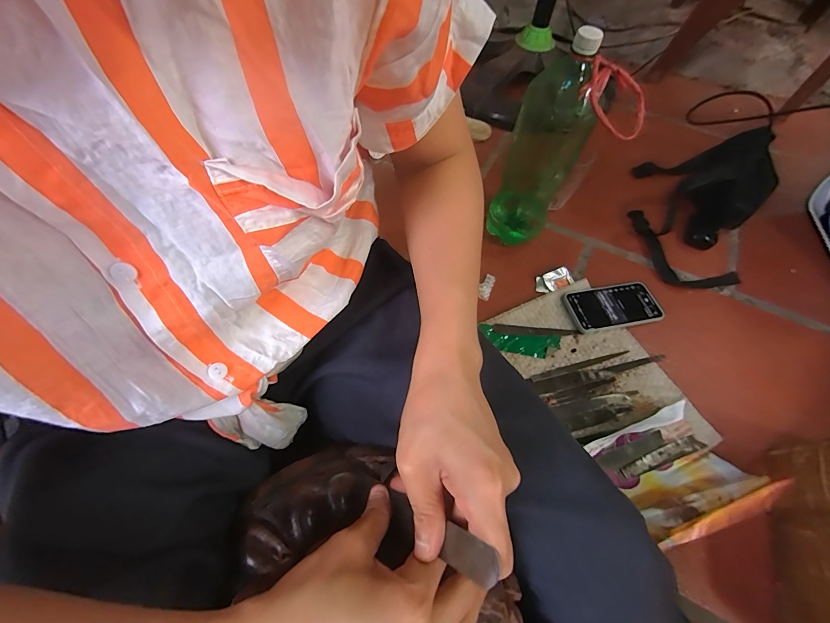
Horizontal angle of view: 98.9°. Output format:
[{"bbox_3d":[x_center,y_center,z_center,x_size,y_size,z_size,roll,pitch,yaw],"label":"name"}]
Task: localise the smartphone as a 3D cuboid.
[{"bbox_3d":[0.337,-0.009,0.606,0.158,0.010,0.081,-9,59,-7],"label":"smartphone"}]

